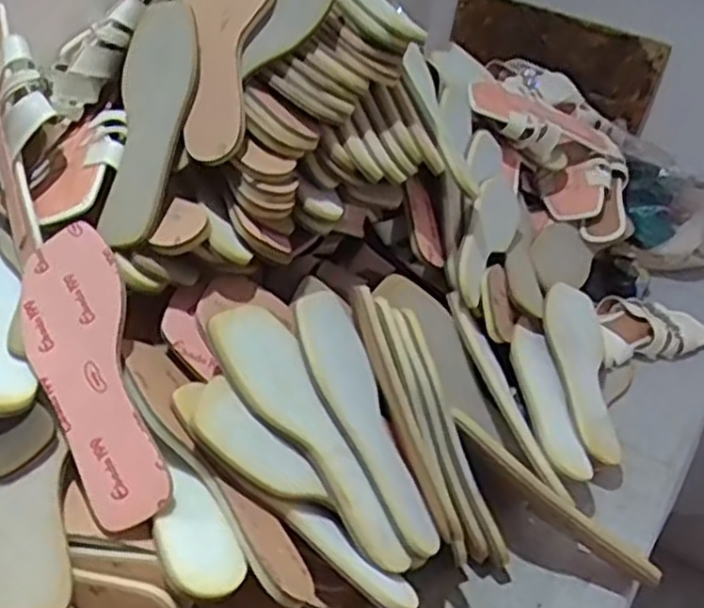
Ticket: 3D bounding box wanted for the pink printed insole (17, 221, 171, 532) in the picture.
[{"bbox_3d":[-0.199,0.049,0.560,0.084,0.009,0.233,-19,72,3],"label":"pink printed insole"}]

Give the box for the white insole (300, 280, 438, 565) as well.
[{"bbox_3d":[0.012,0.098,0.649,0.071,0.025,0.239,-17,75,-31],"label":"white insole"}]

